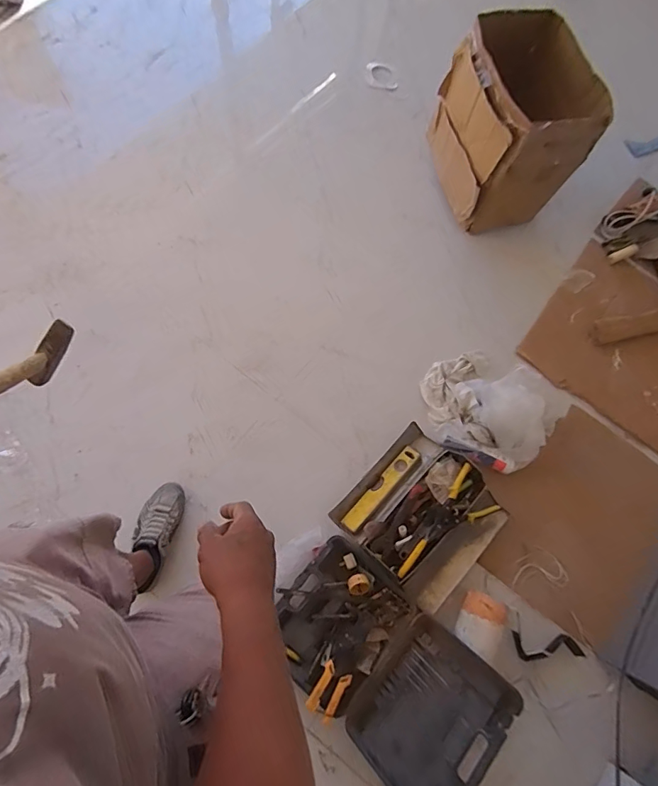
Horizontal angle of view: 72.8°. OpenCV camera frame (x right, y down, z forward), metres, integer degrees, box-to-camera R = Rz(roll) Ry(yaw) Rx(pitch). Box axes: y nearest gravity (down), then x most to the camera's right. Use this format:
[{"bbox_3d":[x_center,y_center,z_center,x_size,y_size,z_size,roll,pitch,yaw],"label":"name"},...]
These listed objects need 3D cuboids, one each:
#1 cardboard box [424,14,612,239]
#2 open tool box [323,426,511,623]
[{"bbox_3d":[0.582,-0.831,1.449,0.340,0.440,0.409,-11,75,-8],"label":"cardboard box"},{"bbox_3d":[0.259,0.334,1.222,0.369,0.113,0.366,44,75,8],"label":"open tool box"}]

